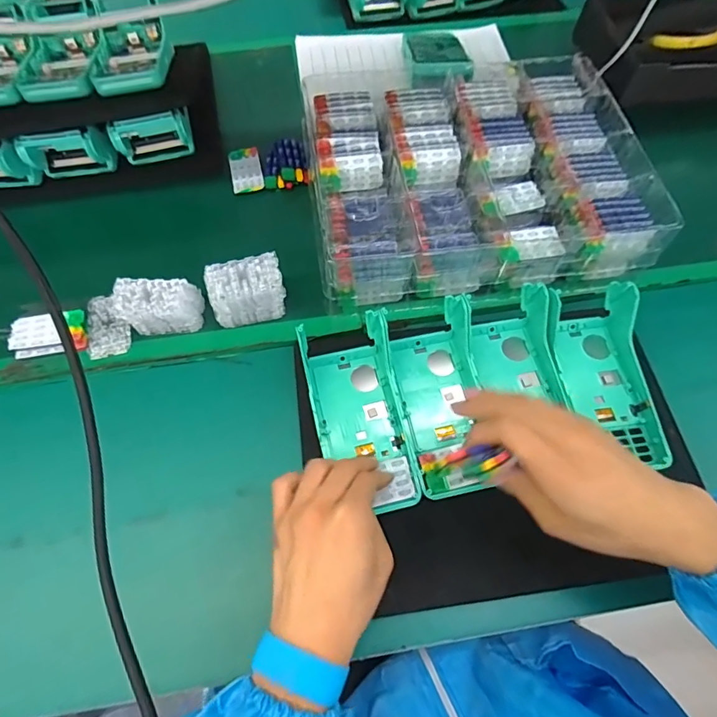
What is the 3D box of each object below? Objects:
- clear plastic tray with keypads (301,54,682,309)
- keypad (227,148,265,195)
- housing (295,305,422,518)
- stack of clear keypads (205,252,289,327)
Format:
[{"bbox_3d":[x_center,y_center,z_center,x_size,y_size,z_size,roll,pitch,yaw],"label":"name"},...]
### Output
[{"bbox_3d":[0.110,-0.223,0.505,0.346,0.077,0.322,-7,64,-4],"label":"clear plastic tray with keypads"},{"bbox_3d":[-0.135,-0.226,0.539,0.037,0.010,0.062,-12,64,-6],"label":"keypad"},{"bbox_3d":[-0.001,0.046,0.401,0.077,0.032,0.175,-12,64,-6],"label":"housing"},{"bbox_3d":[-0.106,-0.061,0.437,0.067,0.068,0.035,-14,65,-7],"label":"stack of clear keypads"}]

